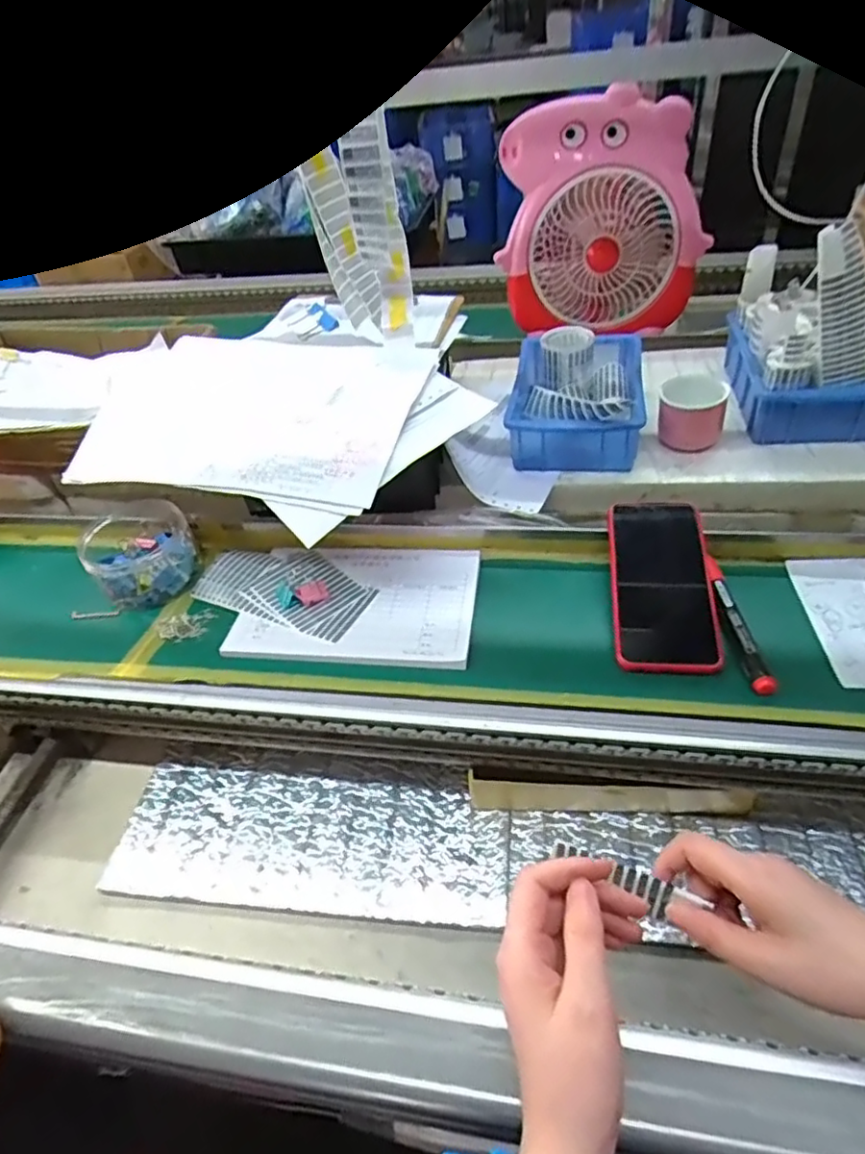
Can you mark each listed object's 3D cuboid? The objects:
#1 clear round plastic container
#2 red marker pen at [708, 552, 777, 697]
[{"bbox_3d":[-0.285,-0.031,0.611,0.093,0.055,0.114,-27,47,-21],"label":"clear round plastic container"},{"bbox_3d":[0.238,0.034,0.494,0.016,0.017,0.133,-4,43,3],"label":"red marker pen"}]

